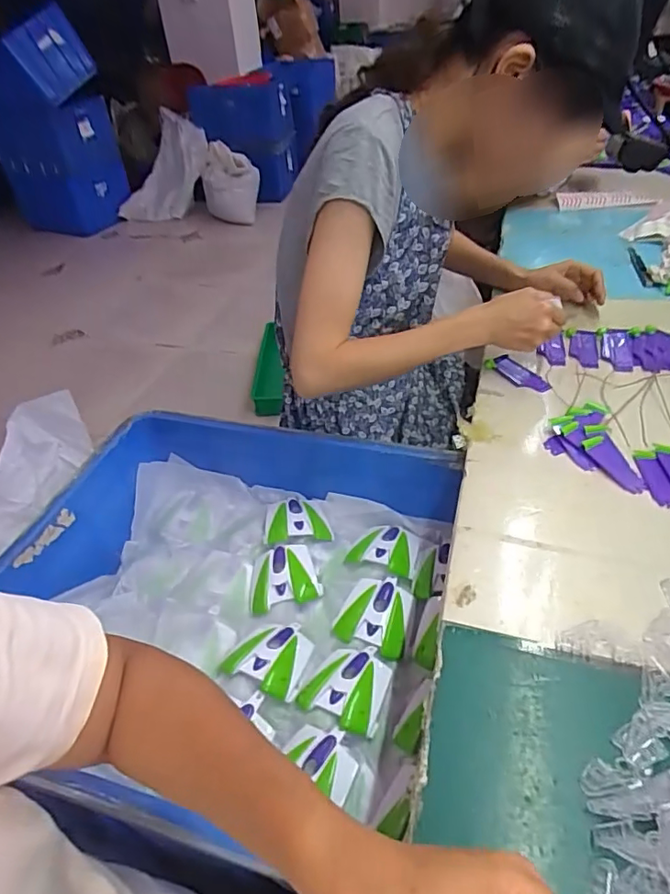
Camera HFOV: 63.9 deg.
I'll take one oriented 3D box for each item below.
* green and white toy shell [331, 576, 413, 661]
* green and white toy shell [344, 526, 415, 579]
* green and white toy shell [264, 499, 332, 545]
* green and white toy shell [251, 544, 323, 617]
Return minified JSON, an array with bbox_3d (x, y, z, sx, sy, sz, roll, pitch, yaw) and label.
[{"bbox_3d":[0.050,0.209,0.675,0.086,0.022,0.091,11,44,19],"label":"green and white toy shell"},{"bbox_3d":[0.068,0.139,0.745,0.092,0.022,0.088,9,44,16],"label":"green and white toy shell"},{"bbox_3d":[-0.057,0.108,0.786,0.091,0.026,0.085,-8,41,-2],"label":"green and white toy shell"},{"bbox_3d":[-0.070,0.177,0.723,0.093,0.035,0.083,-10,42,-4],"label":"green and white toy shell"}]

